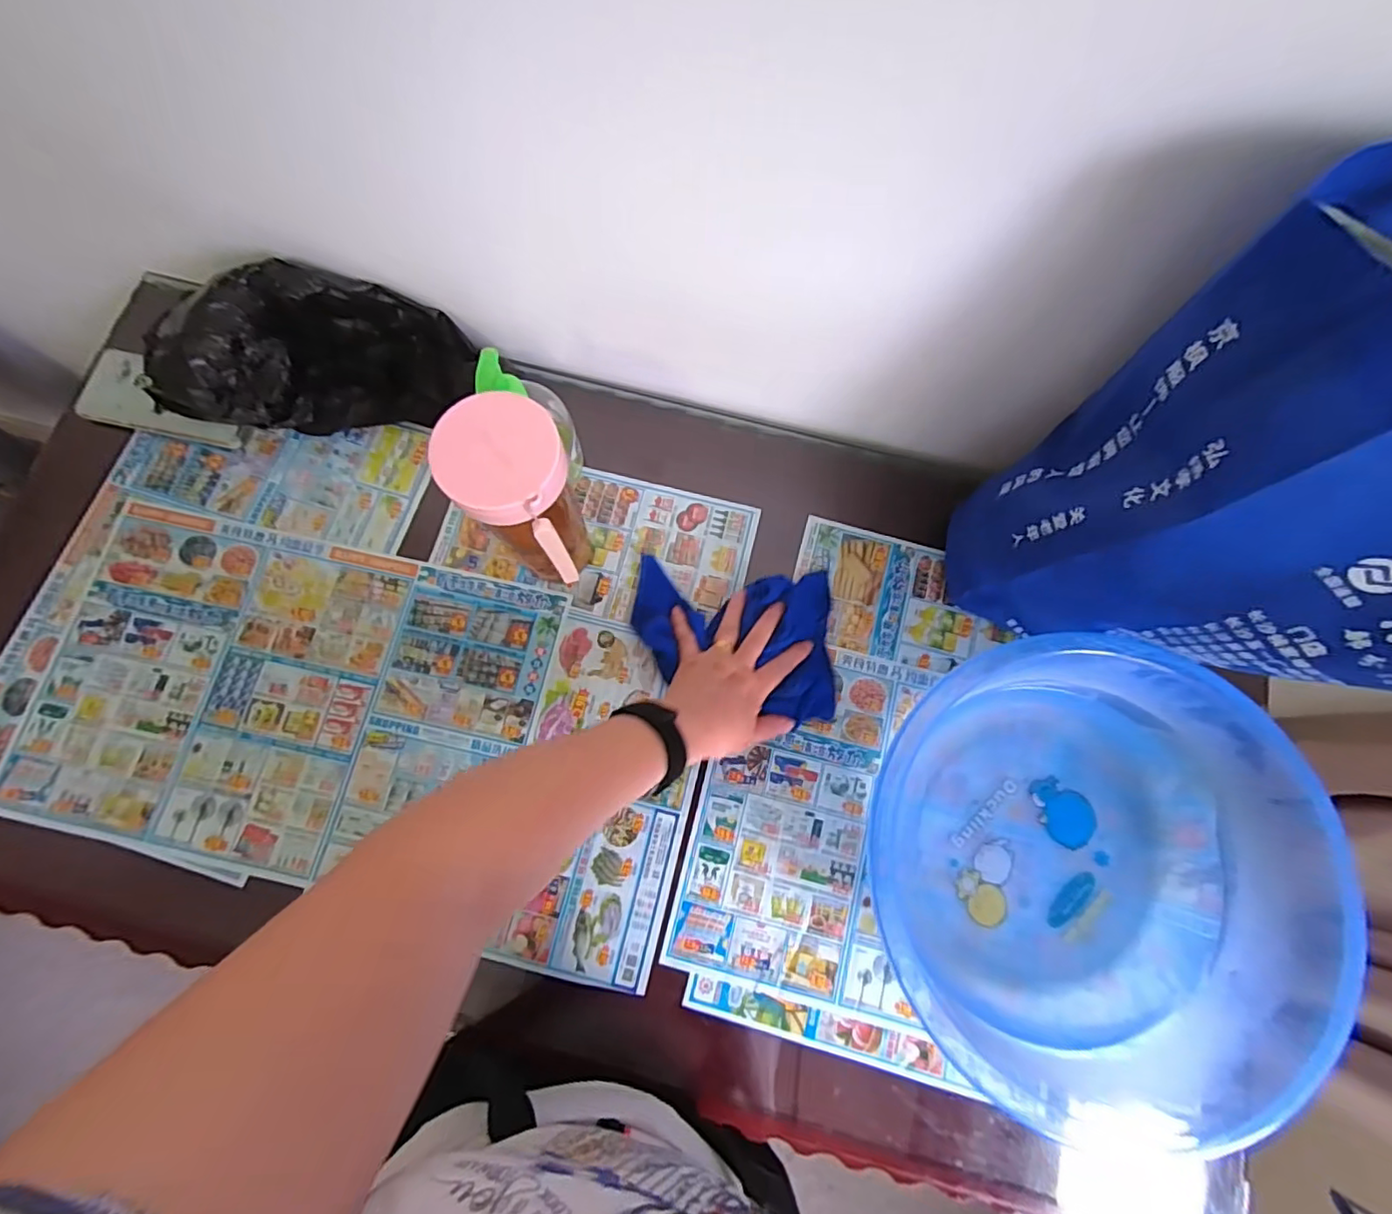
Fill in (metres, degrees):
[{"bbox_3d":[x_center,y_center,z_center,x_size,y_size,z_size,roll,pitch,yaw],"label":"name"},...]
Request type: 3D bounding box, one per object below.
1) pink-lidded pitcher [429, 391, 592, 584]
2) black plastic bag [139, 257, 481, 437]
[{"bbox_3d":[-0.122,-0.072,0.473,0.086,0.200,0.077,44,80,10],"label":"pink-lidded pitcher"},{"bbox_3d":[-0.360,-0.233,0.558,0.282,0.094,0.109,-10,76,-2],"label":"black plastic bag"}]

